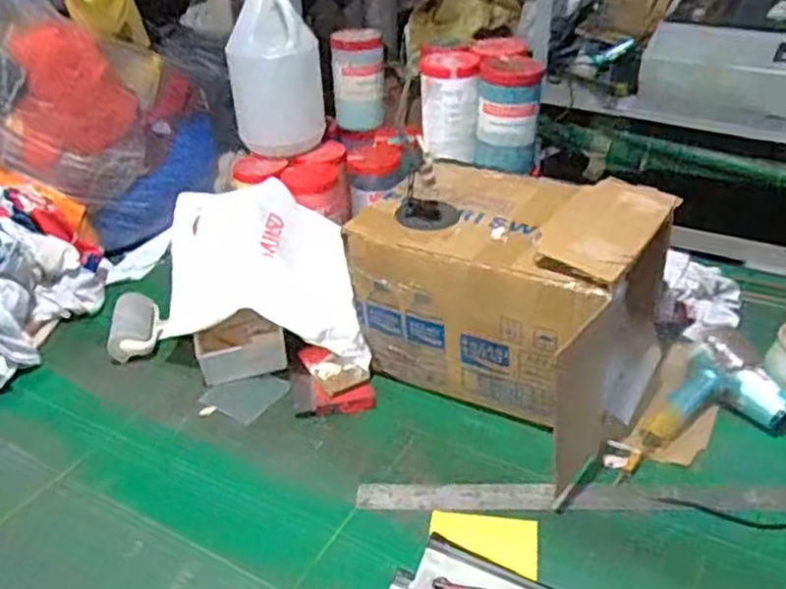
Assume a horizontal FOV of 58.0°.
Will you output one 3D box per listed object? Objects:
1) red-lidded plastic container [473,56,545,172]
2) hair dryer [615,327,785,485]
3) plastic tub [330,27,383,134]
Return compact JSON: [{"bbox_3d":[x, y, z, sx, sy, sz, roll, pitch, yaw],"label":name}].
[{"bbox_3d":[0.185,-0.290,1.127,0.096,0.161,0.102,5,34,11],"label":"red-lidded plastic container"},{"bbox_3d":[0.381,0.141,0.834,0.131,0.075,0.231,24,42,35],"label":"hair dryer"},{"bbox_3d":[-0.062,-0.400,1.316,0.091,0.160,0.096,-4,33,-2],"label":"plastic tub"}]

